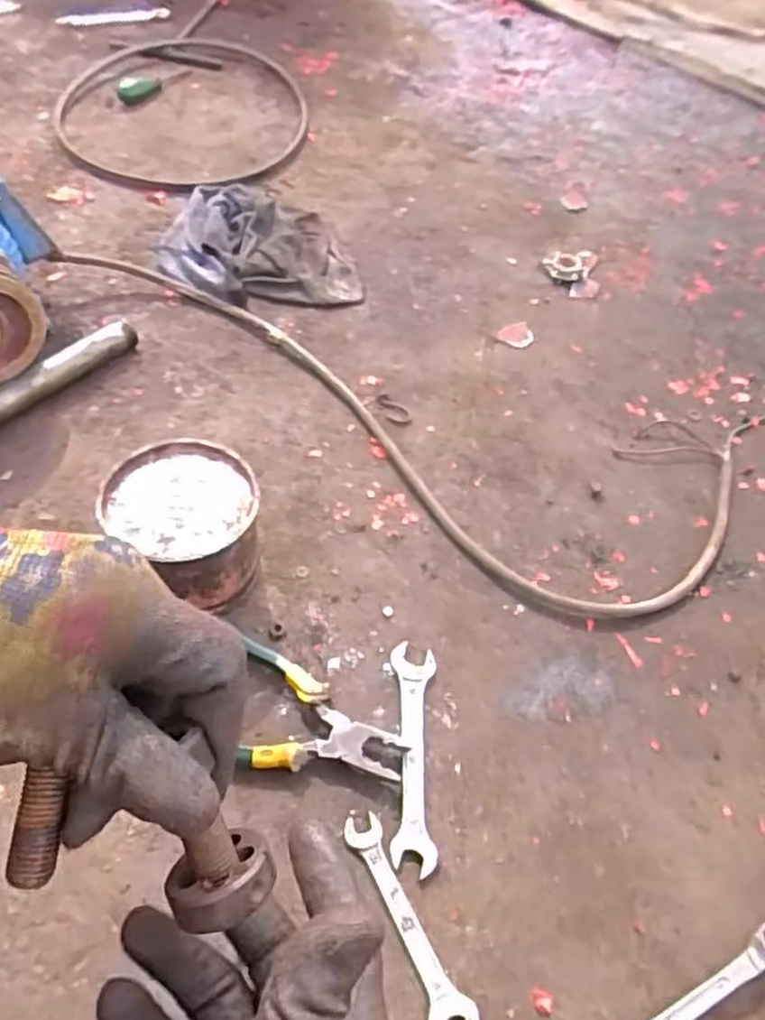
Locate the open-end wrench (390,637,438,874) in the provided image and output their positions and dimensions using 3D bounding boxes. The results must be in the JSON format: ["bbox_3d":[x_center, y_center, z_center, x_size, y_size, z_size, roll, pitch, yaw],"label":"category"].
[{"bbox_3d":[0.025,0.191,0.565,0.036,0.014,0.172,3,56,-3],"label":"open-end wrench"}]

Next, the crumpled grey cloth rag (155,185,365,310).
[{"bbox_3d":[-0.161,-0.347,0.917,0.243,0.038,0.227,-6,57,-9],"label":"crumpled grey cloth rag"}]

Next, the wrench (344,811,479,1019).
[{"bbox_3d":[0.017,0.287,0.498,0.030,0.007,0.149,-21,60,-18],"label":"wrench"}]

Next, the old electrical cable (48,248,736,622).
[{"bbox_3d":[-0.005,-0.143,0.782,0.782,0.034,0.249,32,59,16],"label":"old electrical cable"}]

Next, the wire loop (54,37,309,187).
[{"bbox_3d":[-0.311,-0.639,1.123,0.388,0.018,0.472,6,56,0],"label":"wire loop"}]

